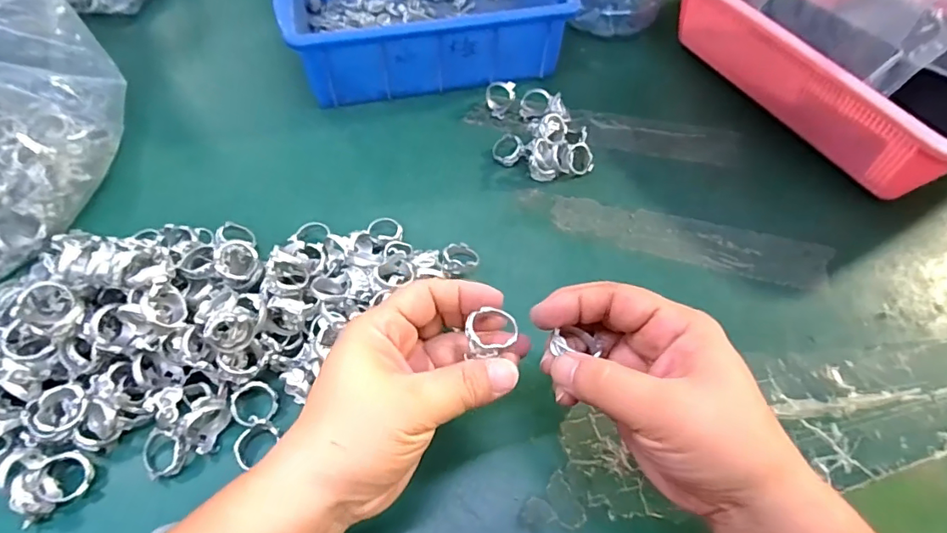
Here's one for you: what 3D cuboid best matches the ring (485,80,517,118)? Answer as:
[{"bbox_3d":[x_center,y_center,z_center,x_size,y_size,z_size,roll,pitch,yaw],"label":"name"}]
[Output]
[{"bbox_3d":[0.023,-0.145,0.447,0.026,0.031,0.011,8,17,21],"label":"ring"}]

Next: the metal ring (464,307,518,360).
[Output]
[{"bbox_3d":[0.009,0.031,0.248,0.025,0.010,0.020,-13,60,-9],"label":"metal ring"}]

